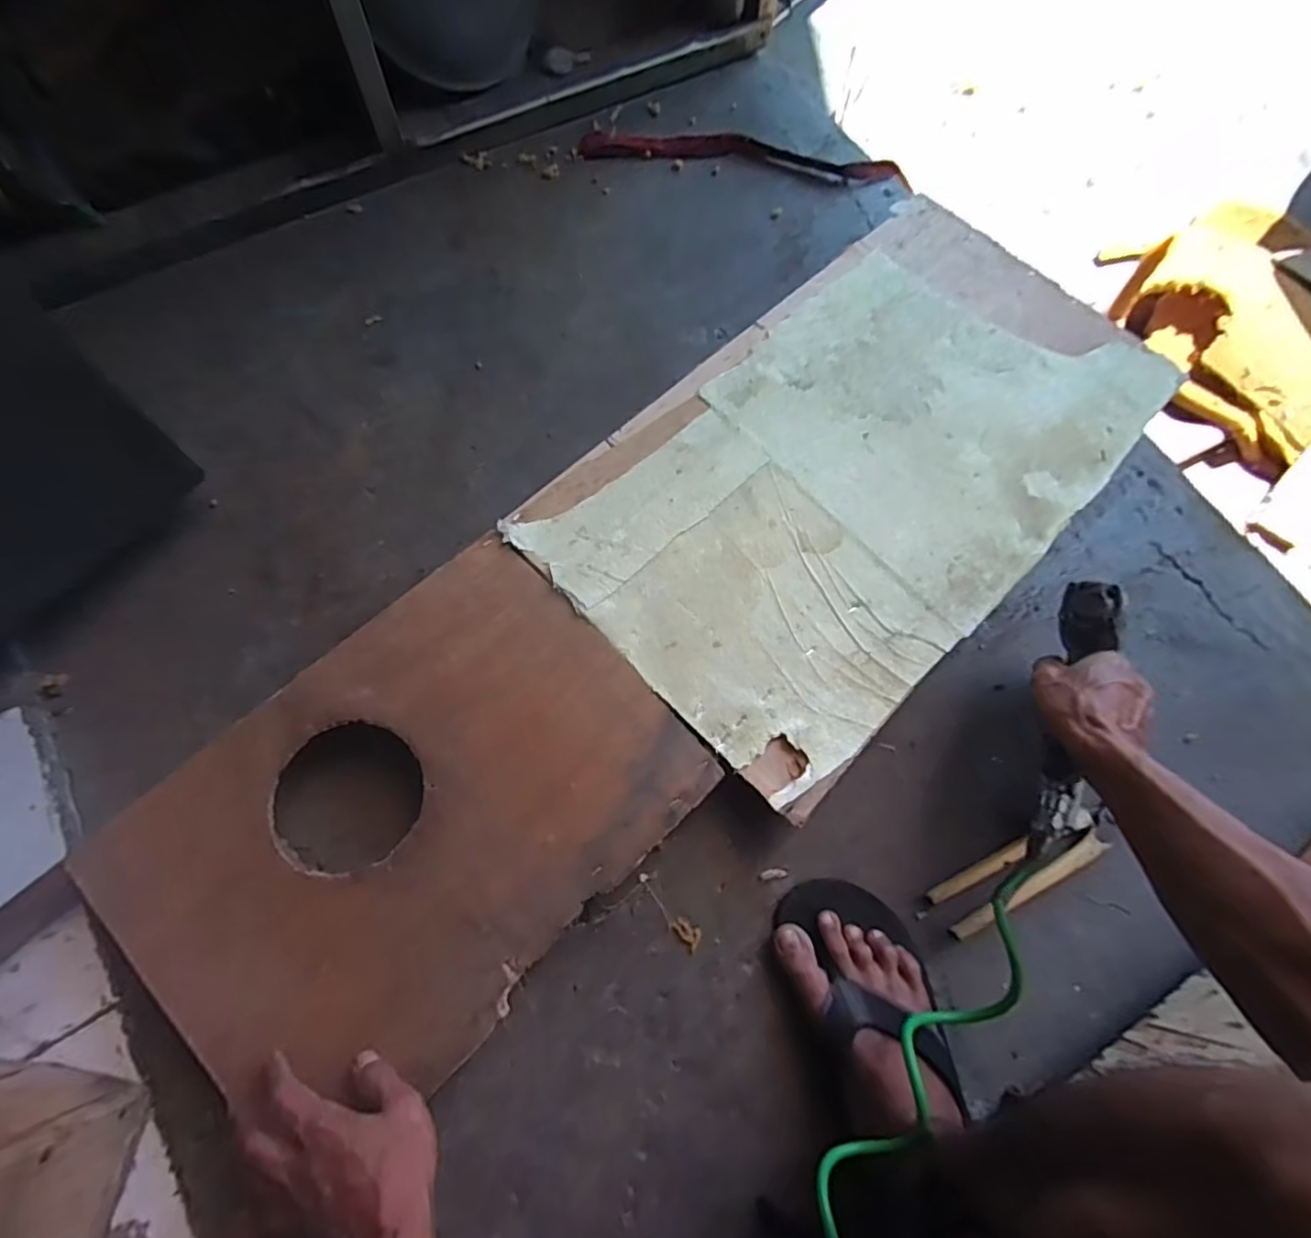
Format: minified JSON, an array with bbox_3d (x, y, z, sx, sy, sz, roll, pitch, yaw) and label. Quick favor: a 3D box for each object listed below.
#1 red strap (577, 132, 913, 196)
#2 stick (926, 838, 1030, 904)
[{"bbox_3d":[0.131,-0.657,0.887,0.469,0.027,0.055,7,77,0],"label":"red strap"},{"bbox_3d":[0.303,0.235,0.582,0.109,0.017,0.012,-25,74,-10],"label":"stick"}]

